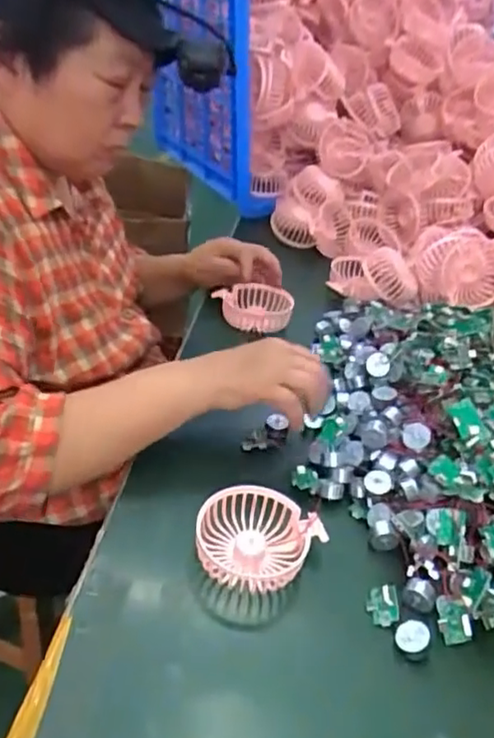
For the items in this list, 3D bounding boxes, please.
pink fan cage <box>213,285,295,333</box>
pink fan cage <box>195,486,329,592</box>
[{"bbox_3d":[0.010,-0.080,0.811,0.091,0.040,0.094,1,35,-10],"label":"pink fan cage"},{"bbox_3d":[0.007,0.137,0.510,0.086,0.035,0.082,5,35,-4],"label":"pink fan cage"}]

